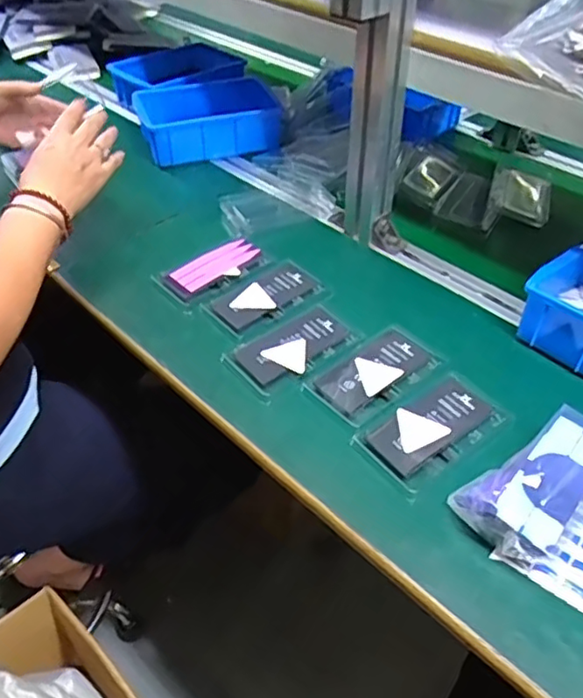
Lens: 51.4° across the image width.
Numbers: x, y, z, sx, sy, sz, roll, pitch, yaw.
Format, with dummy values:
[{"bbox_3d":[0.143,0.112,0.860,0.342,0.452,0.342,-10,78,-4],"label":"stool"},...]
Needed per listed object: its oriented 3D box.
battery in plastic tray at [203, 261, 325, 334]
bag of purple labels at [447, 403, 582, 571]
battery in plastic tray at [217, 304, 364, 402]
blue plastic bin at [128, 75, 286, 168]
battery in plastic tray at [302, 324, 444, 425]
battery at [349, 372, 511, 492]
[{"bbox_3d":[-0.029,-0.060,0.647,0.121,0.007,0.072,-27,50,-27],"label":"battery in plastic tray"},{"bbox_3d":[0.191,0.103,0.463,0.127,0.042,0.072,-28,50,-28],"label":"bag of purple labels"},{"bbox_3d":[0.000,-0.002,0.604,0.125,0.013,0.072,-30,52,-29],"label":"battery in plastic tray"},{"bbox_3d":[-0.128,-0.341,0.902,0.207,0.064,0.160,-9,44,-11],"label":"blue plastic bin"},{"bbox_3d":[0.078,0.021,0.567,0.120,0.013,0.071,-28,51,-28],"label":"battery in plastic tray"},{"bbox_3d":[0.120,0.068,0.518,0.123,0.014,0.071,-25,49,-26],"label":"battery"}]

